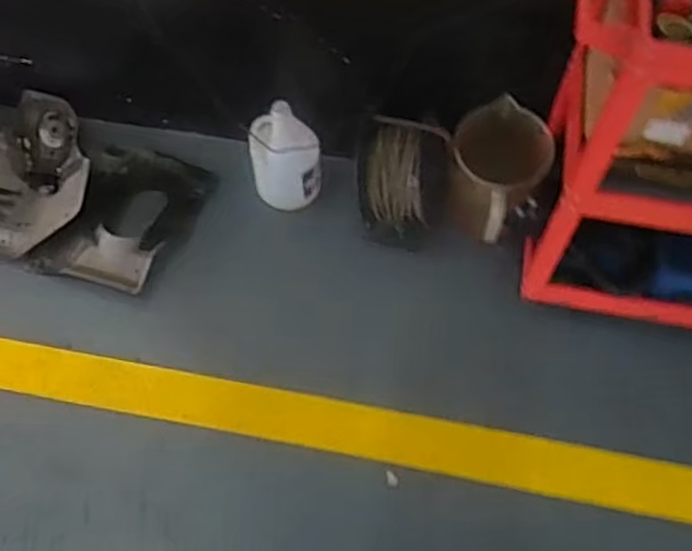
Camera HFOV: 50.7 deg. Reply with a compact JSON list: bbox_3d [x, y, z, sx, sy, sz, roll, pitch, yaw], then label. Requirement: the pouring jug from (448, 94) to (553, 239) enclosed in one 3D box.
[{"bbox_3d":[0.303,-0.207,1.490,0.202,0.186,0.213,27,63,13],"label":"pouring jug"}]

